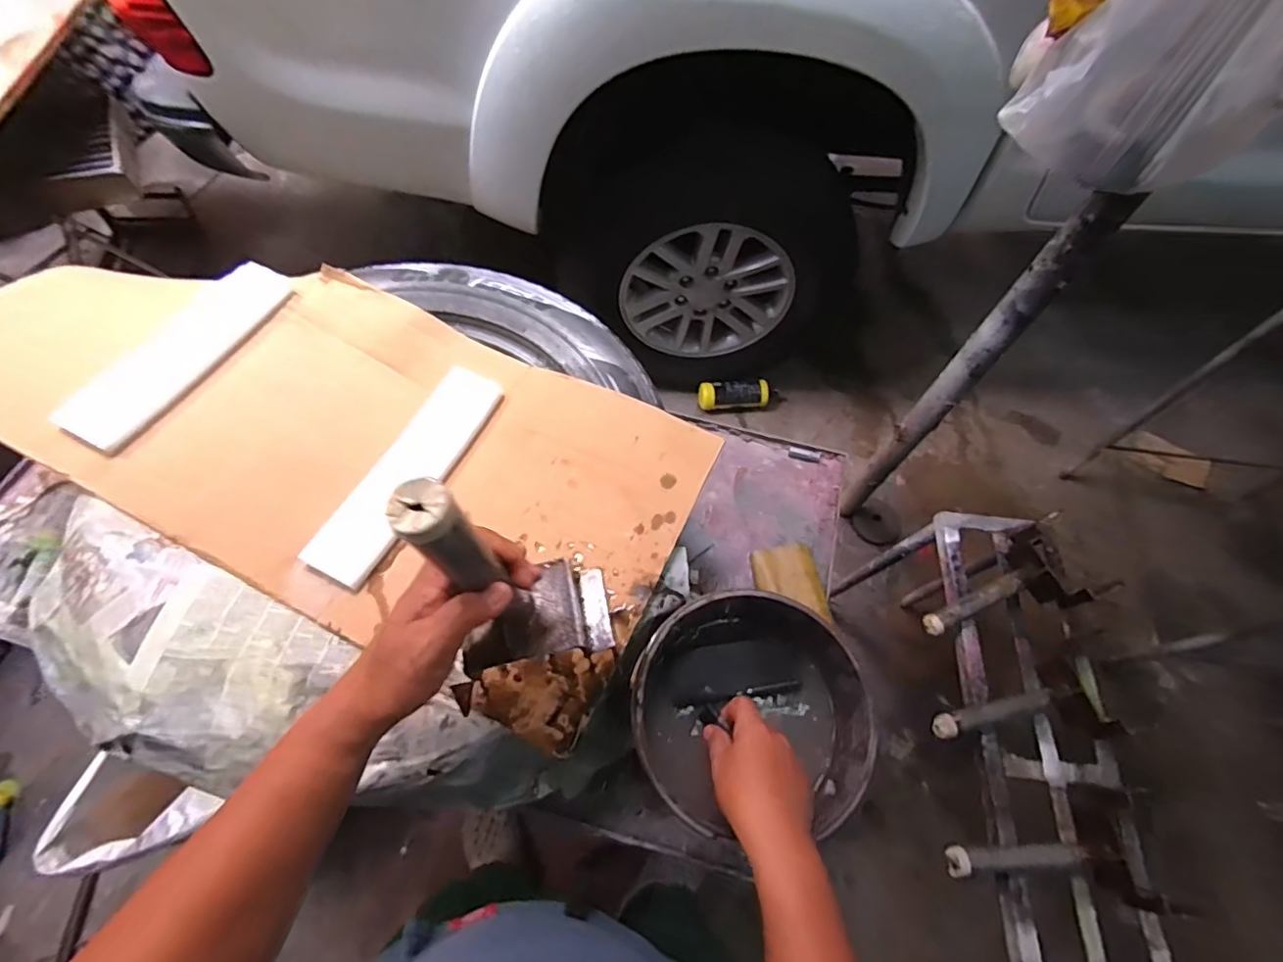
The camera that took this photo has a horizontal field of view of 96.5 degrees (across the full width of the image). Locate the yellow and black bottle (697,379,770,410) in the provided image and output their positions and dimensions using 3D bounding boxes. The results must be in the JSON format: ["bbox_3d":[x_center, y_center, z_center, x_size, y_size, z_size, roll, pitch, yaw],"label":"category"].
[{"bbox_3d":[0.305,-0.270,1.825,0.225,0.069,0.079,-6,65,-6],"label":"yellow and black bottle"}]

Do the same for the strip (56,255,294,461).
[{"bbox_3d":[-0.540,-0.158,0.676,0.072,0.011,0.284,37,65,-14],"label":"strip"}]

